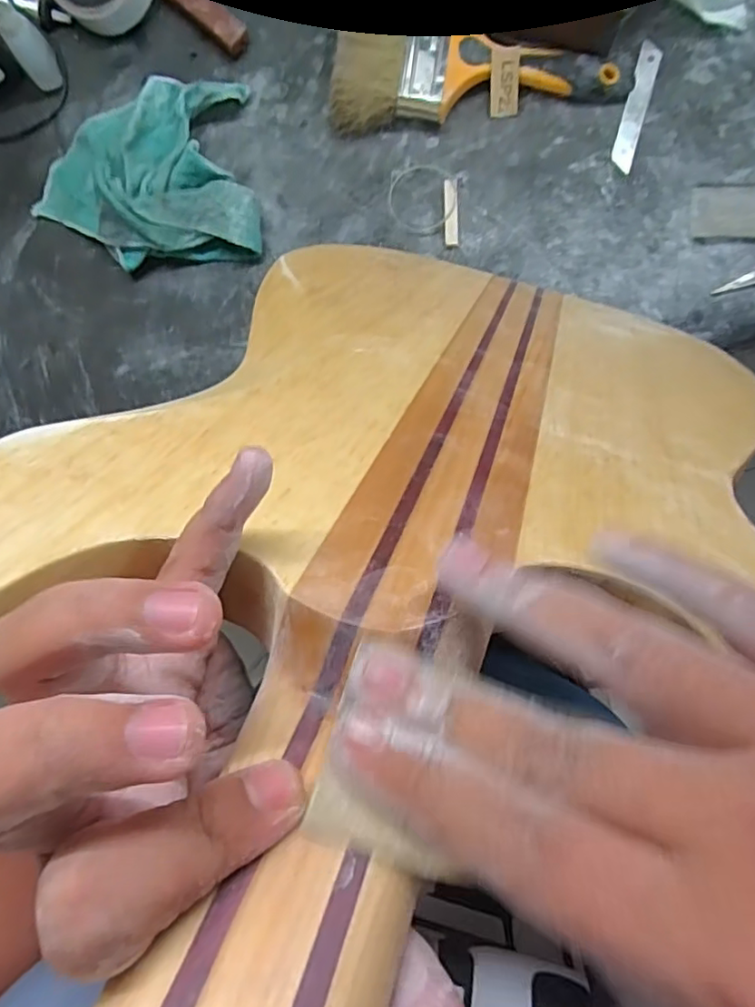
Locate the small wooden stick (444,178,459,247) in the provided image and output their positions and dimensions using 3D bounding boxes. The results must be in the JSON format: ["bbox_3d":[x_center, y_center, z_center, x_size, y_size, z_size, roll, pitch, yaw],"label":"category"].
[{"bbox_3d":[0.060,-0.236,0.475,0.011,0.005,0.052,-2,90,1],"label":"small wooden stick"}]

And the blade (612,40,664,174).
[{"bbox_3d":[0.208,-0.319,0.472,0.018,0.004,0.099,15,90,1],"label":"blade"}]

